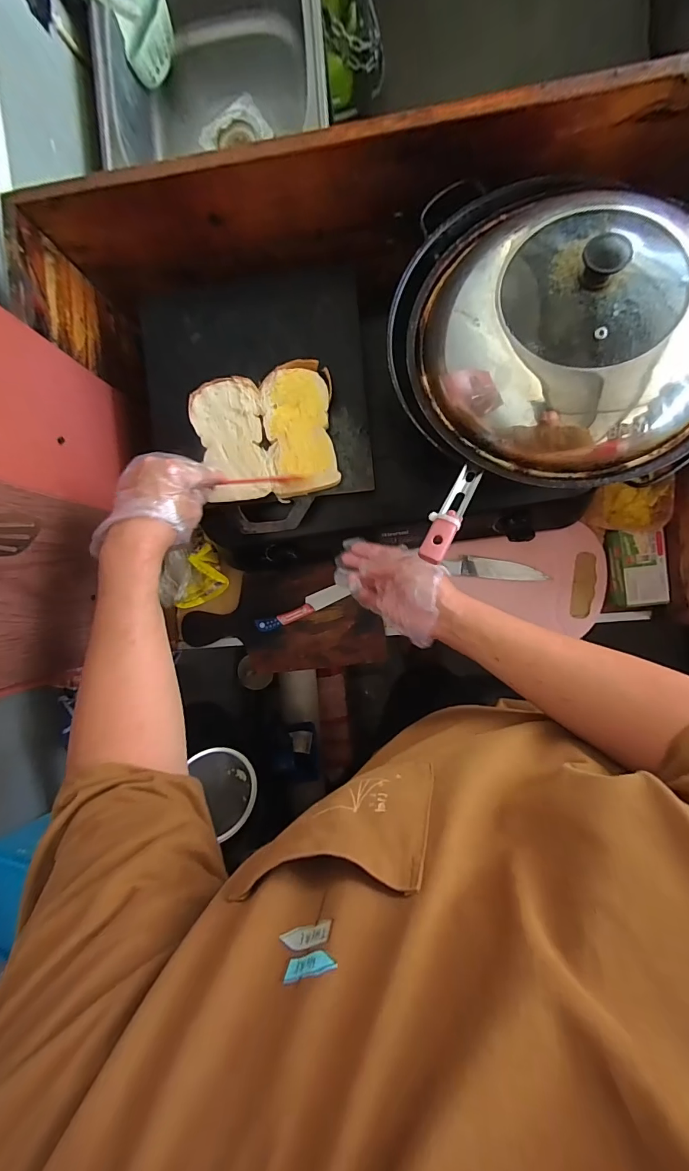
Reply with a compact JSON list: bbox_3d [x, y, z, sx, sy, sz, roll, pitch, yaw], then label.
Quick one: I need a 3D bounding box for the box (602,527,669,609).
[{"bbox_3d":[0.443,-0.027,0.628,0.064,0.046,0.114,-8,92,7],"label":"box"}]

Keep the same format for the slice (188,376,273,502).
[{"bbox_3d":[-0.148,-0.189,0.539,0.089,0.017,0.153,-7,92,7],"label":"slice"}]

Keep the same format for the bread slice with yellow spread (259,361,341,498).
[{"bbox_3d":[-0.058,-0.200,0.527,0.088,0.015,0.160,-6,92,7],"label":"bread slice with yellow spread"}]

